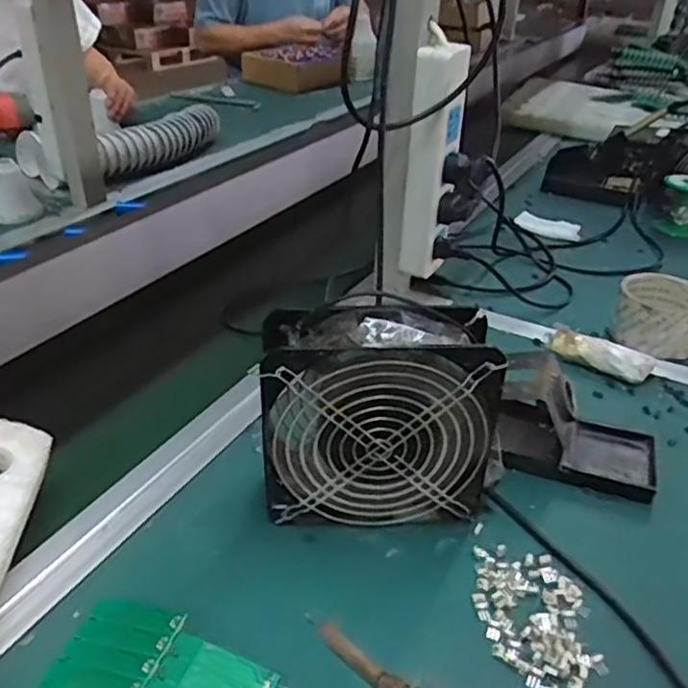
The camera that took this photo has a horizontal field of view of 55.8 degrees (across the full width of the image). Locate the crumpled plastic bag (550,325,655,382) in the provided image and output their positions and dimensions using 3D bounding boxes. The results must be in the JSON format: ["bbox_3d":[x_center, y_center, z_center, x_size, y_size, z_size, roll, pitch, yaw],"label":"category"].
[{"bbox_3d":[0.246,0.008,0.624,0.096,0.033,0.026,17,35,21],"label":"crumpled plastic bag"}]

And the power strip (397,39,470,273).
[{"bbox_3d":[0.088,-0.173,0.638,0.047,0.216,0.046,8,33,8],"label":"power strip"}]

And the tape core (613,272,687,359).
[{"bbox_3d":[0.323,-0.031,0.661,0.081,0.060,0.088,20,37,25],"label":"tape core"}]

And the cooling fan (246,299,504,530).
[{"bbox_3d":[0.026,0.050,0.435,0.156,0.150,0.058,1,33,-2],"label":"cooling fan"}]

